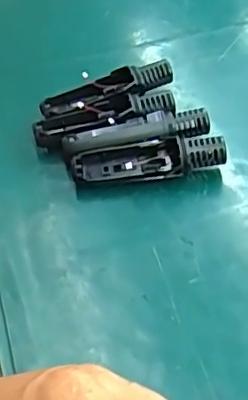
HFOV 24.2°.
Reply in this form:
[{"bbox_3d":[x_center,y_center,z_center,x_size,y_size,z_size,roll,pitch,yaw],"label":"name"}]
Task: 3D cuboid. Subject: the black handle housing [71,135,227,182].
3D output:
[{"bbox_3d":[0.020,-0.032,0.466,0.120,0.031,0.030,-3,49,1],"label":"black handle housing"}]

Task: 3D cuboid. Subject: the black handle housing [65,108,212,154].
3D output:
[{"bbox_3d":[0.011,-0.052,0.481,0.122,0.033,0.021,-9,49,-4],"label":"black handle housing"}]

